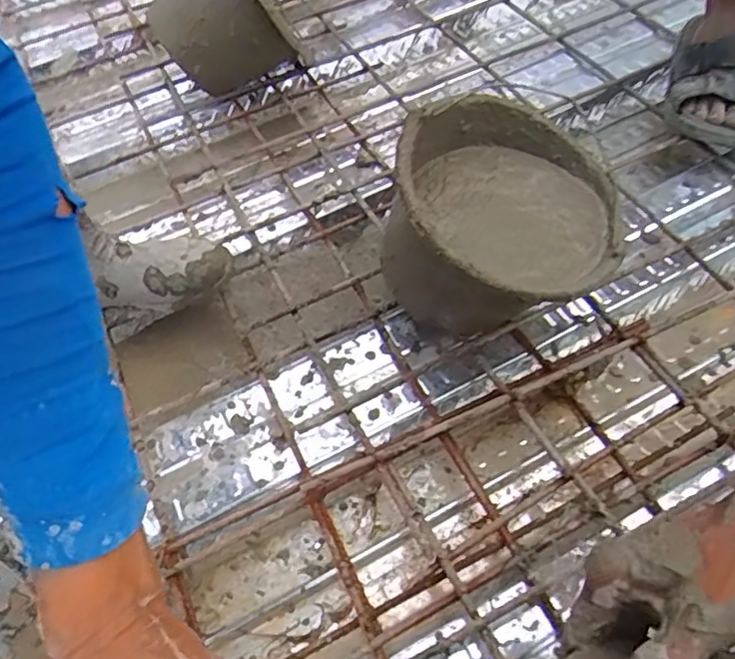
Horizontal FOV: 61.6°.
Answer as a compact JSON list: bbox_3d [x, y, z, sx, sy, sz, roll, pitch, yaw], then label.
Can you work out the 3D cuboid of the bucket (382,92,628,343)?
[{"bbox_3d":[0.108,-0.097,0.664,0.246,0.201,0.246,11,58,-18],"label":"bucket"}]

